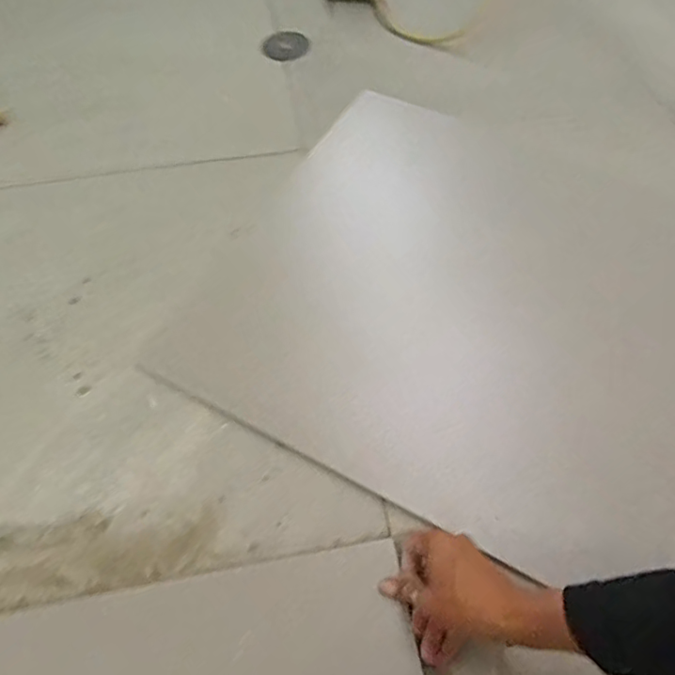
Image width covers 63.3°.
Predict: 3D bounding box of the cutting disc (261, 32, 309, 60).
[{"bbox_3d":[-0.091,-0.518,0.979,0.082,0.010,0.065,-21,72,-5],"label":"cutting disc"}]

